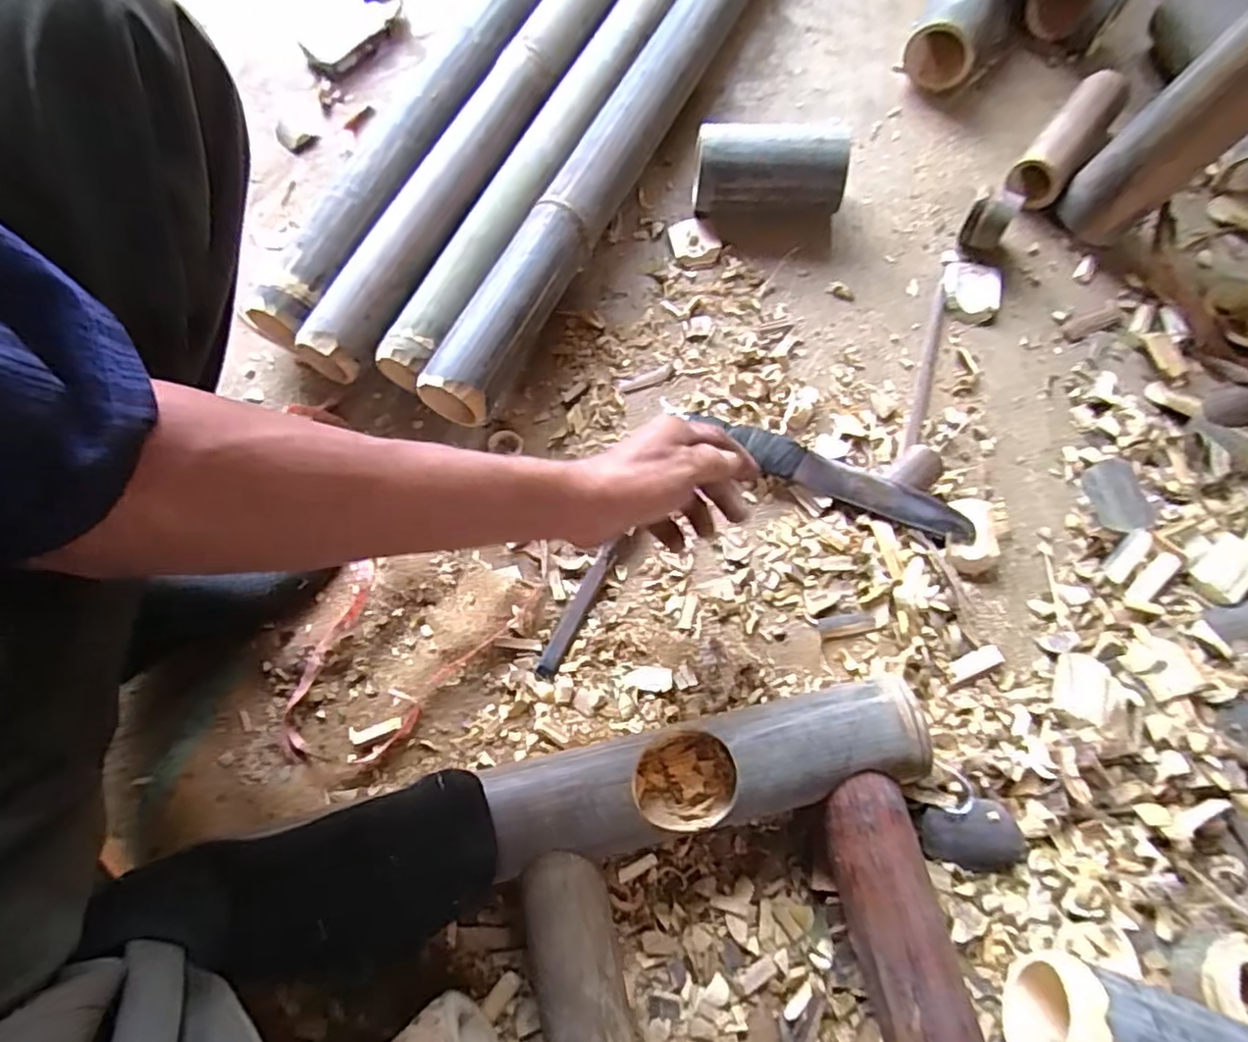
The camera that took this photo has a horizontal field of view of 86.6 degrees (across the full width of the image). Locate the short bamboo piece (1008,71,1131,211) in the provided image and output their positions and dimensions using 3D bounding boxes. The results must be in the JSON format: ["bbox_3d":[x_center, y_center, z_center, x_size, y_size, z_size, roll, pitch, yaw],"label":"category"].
[{"bbox_3d":[0.452,-0.386,0.676,0.049,0.058,0.157,37,76,13],"label":"short bamboo piece"}]

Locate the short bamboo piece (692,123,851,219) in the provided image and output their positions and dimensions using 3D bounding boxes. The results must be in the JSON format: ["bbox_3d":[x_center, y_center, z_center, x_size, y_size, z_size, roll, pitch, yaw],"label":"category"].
[{"bbox_3d":[0.143,-0.344,0.660,0.145,0.077,0.075,4,73,2],"label":"short bamboo piece"}]

